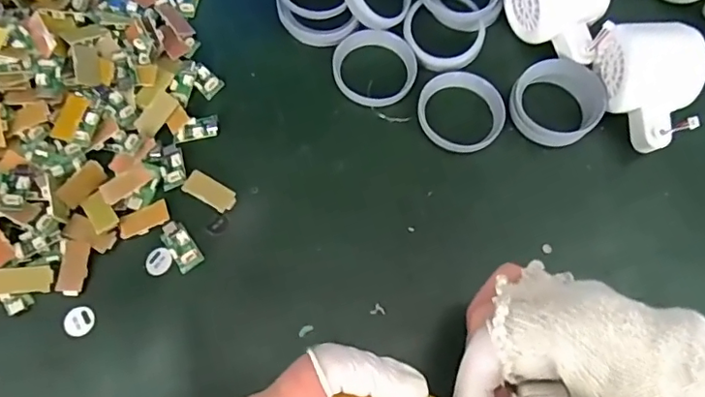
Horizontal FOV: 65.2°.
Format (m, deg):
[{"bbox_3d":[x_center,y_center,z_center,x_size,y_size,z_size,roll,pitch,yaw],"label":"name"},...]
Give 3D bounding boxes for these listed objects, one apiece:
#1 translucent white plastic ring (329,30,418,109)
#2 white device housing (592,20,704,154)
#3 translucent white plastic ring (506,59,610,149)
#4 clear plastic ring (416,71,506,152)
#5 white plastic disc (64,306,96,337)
[{"bbox_3d":[0.016,-0.093,0.390,0.059,0.012,0.055,1,68,-2],"label":"translucent white plastic ring"},{"bbox_3d":[0.198,-0.072,0.364,0.054,0.055,0.076,-5,69,-5],"label":"white device housing"},{"bbox_3d":[0.140,-0.066,0.377,0.060,0.019,0.058,0,67,-1],"label":"translucent white plastic ring"},{"bbox_3d":[0.076,-0.061,0.383,0.058,0.010,0.059,1,68,-2],"label":"clear plastic ring"},{"bbox_3d":[-0.158,0.071,0.319,0.016,0.004,0.018,-14,65,-20],"label":"white plastic disc"}]

